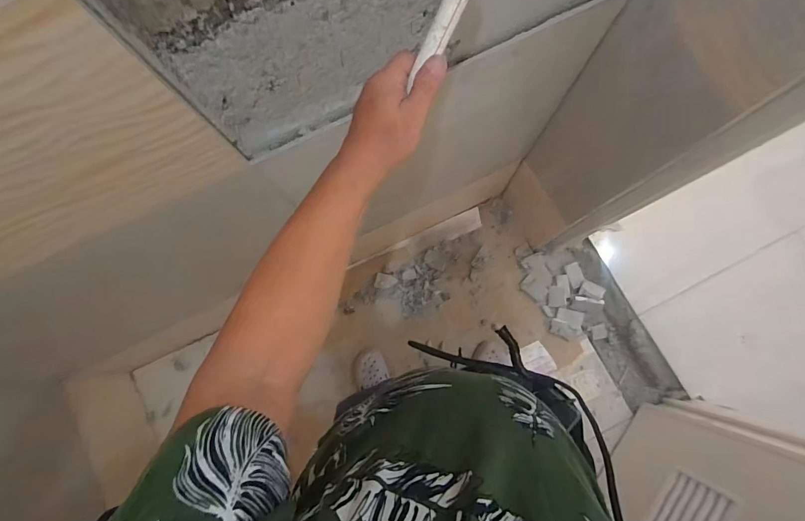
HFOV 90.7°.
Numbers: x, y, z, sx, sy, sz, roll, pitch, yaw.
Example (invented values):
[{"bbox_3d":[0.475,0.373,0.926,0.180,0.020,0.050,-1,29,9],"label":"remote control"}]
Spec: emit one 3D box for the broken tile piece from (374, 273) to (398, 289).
[{"bbox_3d":[-0.059,0.077,1.406,0.077,0.004,0.052,15,94,-11],"label":"broken tile piece"}]

